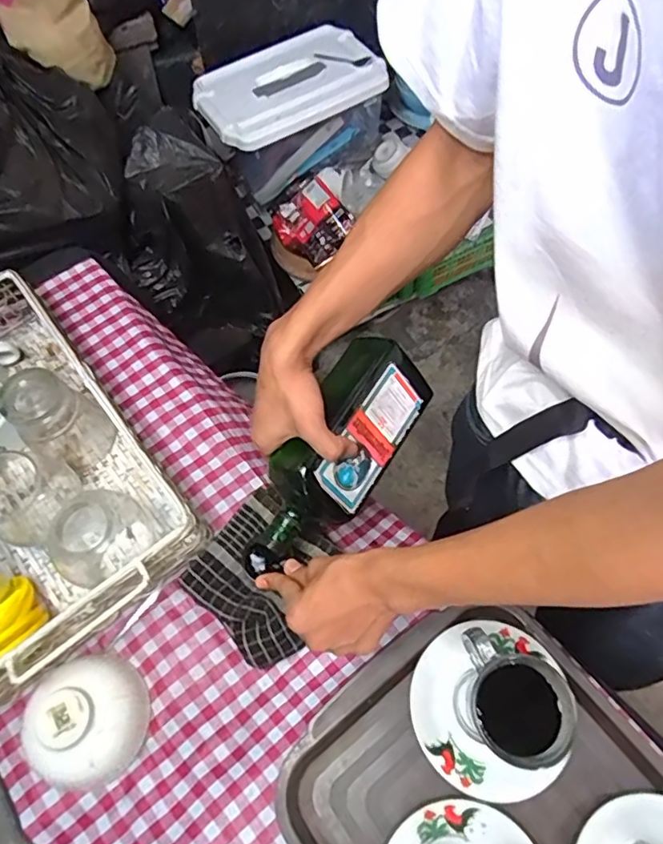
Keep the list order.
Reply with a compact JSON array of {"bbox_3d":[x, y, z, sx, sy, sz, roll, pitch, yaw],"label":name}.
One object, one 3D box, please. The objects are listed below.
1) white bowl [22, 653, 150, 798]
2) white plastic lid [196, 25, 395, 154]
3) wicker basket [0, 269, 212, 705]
[{"bbox_3d":[-0.217,0.264,0.497,0.090,0.060,0.106,-9,63,-2],"label":"white bowl"},{"bbox_3d":[-0.091,-0.704,1.167,0.377,0.044,0.223,-31,66,-12],"label":"white plastic lid"},{"bbox_3d":[-0.348,0.041,0.582,0.251,0.104,0.403,-37,67,-15],"label":"wicker basket"}]

